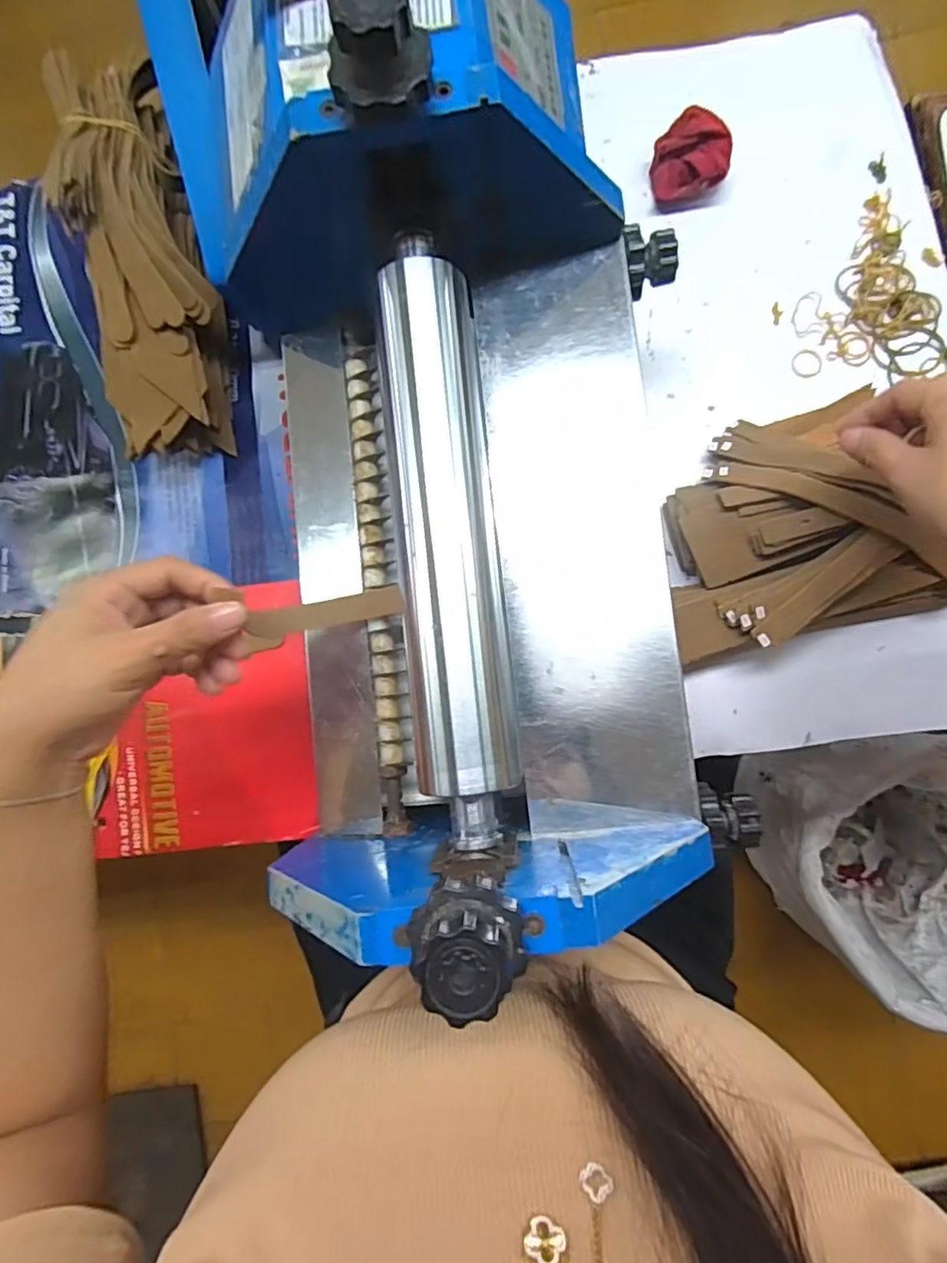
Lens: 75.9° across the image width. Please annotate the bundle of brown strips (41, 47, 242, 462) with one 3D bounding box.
[{"bbox_3d":[-0.242,-0.271,0.445,0.089,0.084,0.270,-9,99,3],"label":"bundle of brown strips"}]

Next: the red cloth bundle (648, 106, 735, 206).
[{"bbox_3d":[0.169,-0.368,0.474,0.055,0.037,0.051,0,86,4],"label":"red cloth bundle"}]

